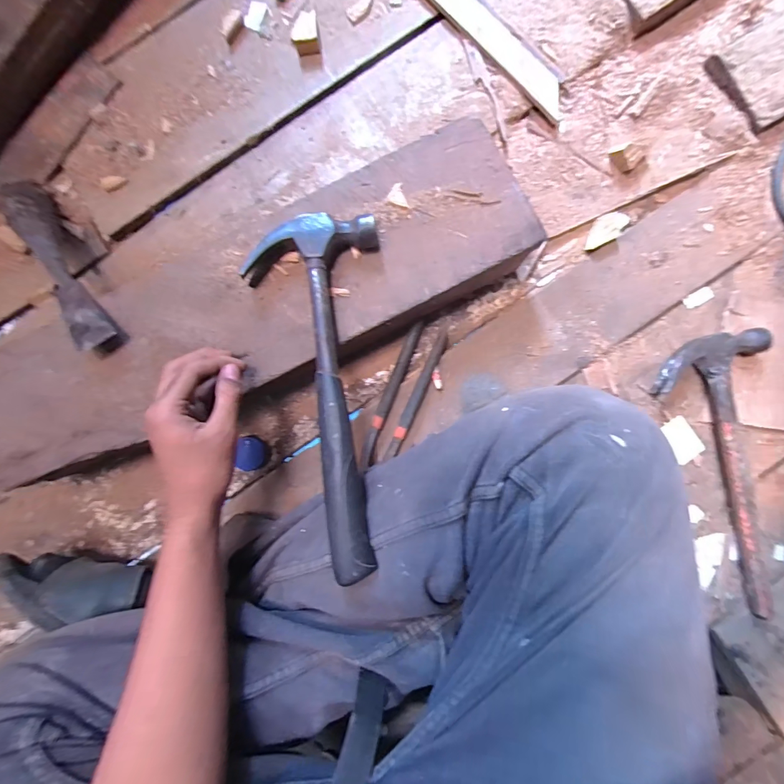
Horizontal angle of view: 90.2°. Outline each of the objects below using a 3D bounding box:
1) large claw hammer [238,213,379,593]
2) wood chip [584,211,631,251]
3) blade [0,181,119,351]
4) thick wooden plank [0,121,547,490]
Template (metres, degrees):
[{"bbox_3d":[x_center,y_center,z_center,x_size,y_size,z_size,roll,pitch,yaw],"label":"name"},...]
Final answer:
[{"bbox_3d":[-0.071,-0.004,0.343,0.111,0.056,0.307,0,87,2],"label":"large claw hammer"},{"bbox_3d":[0.243,-0.185,0.440,0.055,0.016,0.028,-38,89,1],"label":"wood chip"},{"bbox_3d":[-0.330,-0.133,0.387,0.030,0.047,0.239,-39,70,1],"label":"blade"},{"bbox_3d":[-0.129,-0.078,0.368,0.552,0.041,0.157,-27,89,1],"label":"thick wooden plank"}]

